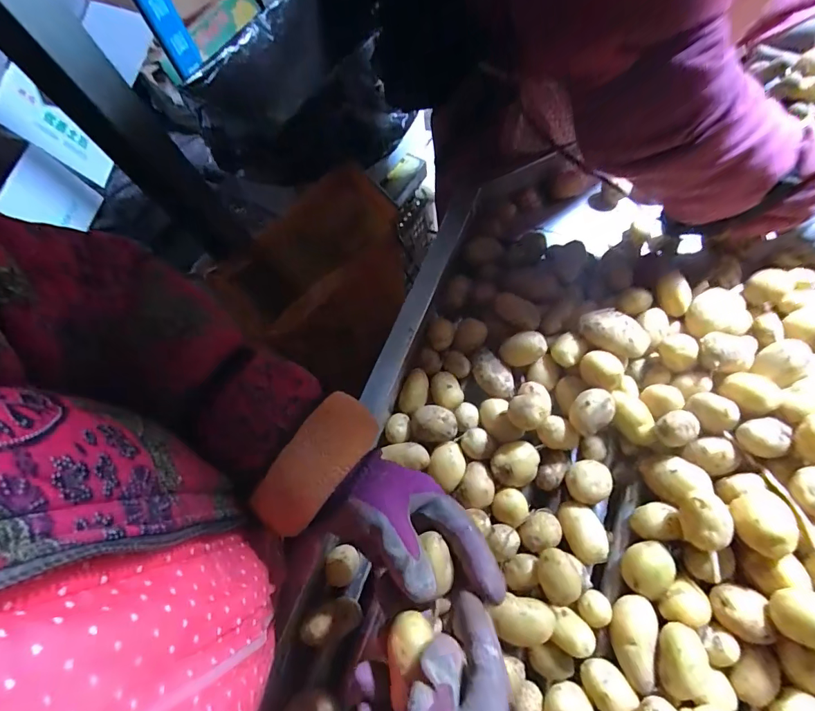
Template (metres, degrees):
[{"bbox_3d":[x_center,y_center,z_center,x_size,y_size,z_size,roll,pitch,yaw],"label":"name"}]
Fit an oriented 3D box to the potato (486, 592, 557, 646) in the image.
[{"bbox_3d":[0.091,0.209,0.340,0.045,0.023,0.032,8,72,10],"label":"potato"}]

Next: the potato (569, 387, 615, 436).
[{"bbox_3d":[0.168,0.053,0.396,0.040,0.034,0.033,-34,70,-5],"label":"potato"}]

